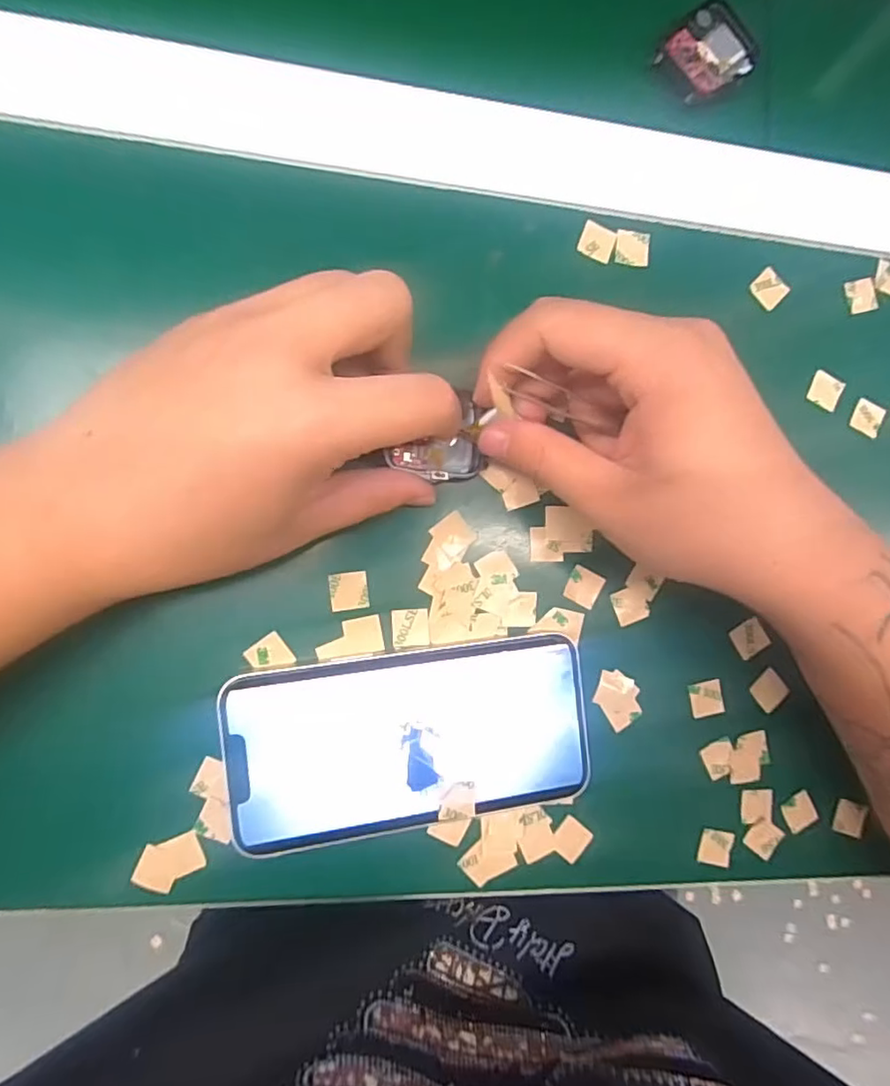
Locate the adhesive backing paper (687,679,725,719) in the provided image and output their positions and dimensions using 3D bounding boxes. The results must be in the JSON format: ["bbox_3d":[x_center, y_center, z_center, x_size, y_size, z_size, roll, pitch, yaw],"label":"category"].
[{"bbox_3d":[0.119,0.071,0.267,0.015,0.004,0.015,-10,88,-3],"label":"adhesive backing paper"}]

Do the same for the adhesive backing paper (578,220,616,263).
[{"bbox_3d":[0.068,-0.133,0.258,0.015,0.004,0.016,19,87,-9],"label":"adhesive backing paper"}]

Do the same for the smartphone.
[{"bbox_3d":[-0.013,0.079,0.240,0.143,0.010,0.069,-6,91,-10],"label":"smartphone"}]

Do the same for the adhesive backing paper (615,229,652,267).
[{"bbox_3d":[0.084,-0.132,0.263,0.015,0.004,0.016,3,87,-7],"label":"adhesive backing paper"}]

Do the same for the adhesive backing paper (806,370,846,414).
[{"bbox_3d":[0.180,-0.071,0.278,0.015,0.004,0.016,23,91,-6],"label":"adhesive backing paper"}]

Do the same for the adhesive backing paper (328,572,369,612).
[{"bbox_3d":[-0.039,0.020,0.239,0.015,0.004,0.015,-7,91,-10],"label":"adhesive backing paper"}]

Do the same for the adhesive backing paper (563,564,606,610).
[{"bbox_3d":[0.061,0.019,0.257,0.015,0.004,0.016,29,85,-8],"label":"adhesive backing paper"}]

